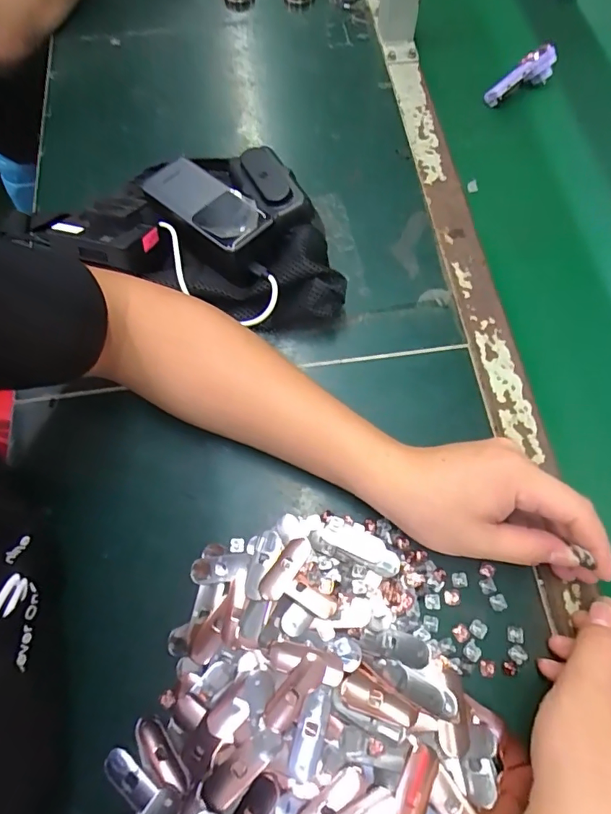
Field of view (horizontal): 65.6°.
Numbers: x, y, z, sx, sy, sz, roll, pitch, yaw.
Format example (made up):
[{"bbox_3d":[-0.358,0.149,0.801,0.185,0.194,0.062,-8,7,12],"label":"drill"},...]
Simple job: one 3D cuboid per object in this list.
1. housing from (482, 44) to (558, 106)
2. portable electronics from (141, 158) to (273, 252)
[{"bbox_3d":[0.246,-0.384,0.549,0.091,0.043,0.023,-29,70,-10],"label":"housing"},{"bbox_3d":[-0.086,-0.180,0.414,0.125,0.014,0.051,42,74,16],"label":"portable electronics"}]

